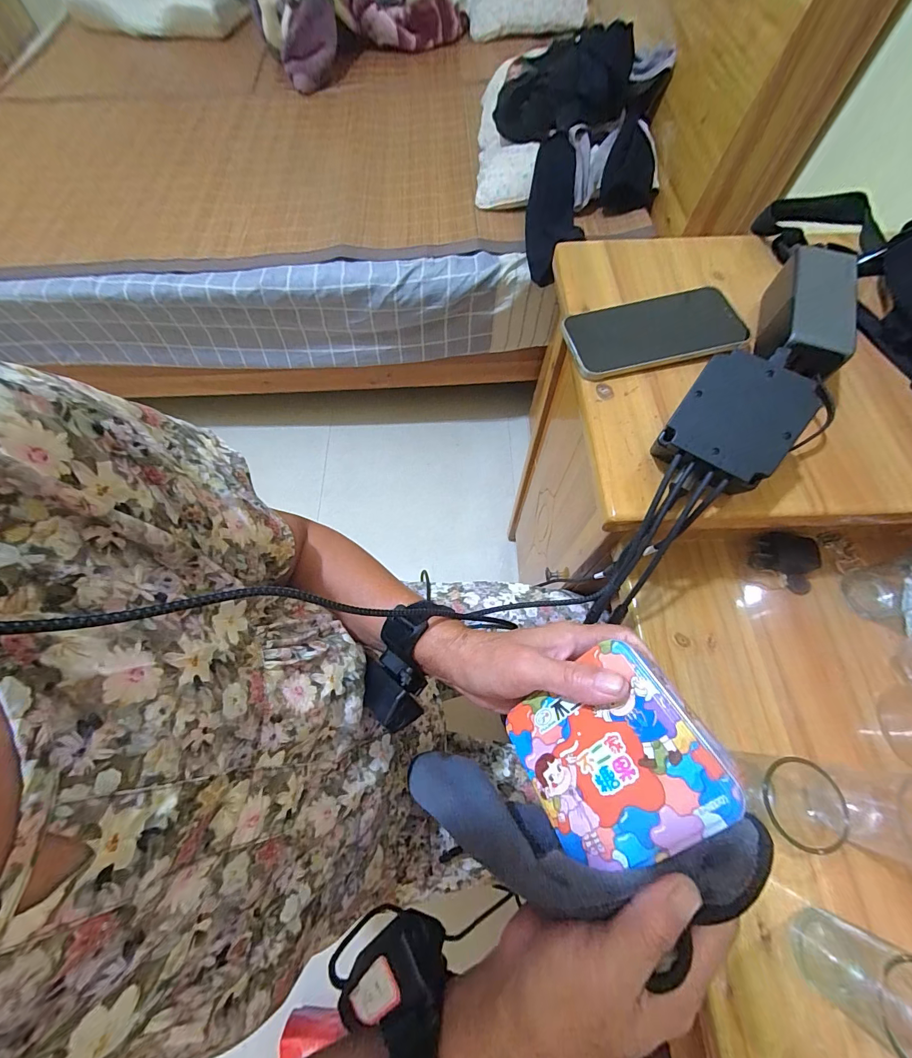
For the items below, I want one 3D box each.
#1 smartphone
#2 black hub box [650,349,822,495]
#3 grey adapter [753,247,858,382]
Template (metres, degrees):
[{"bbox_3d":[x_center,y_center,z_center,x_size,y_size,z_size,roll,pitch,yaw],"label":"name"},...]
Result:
[{"bbox_3d":[0.191,-0.191,0.377,0.162,0.008,0.079,-12,66,-4],"label":"smartphone"},{"bbox_3d":[0.203,-0.077,0.294,0.073,0.046,0.088,34,97,15],"label":"black hub box"},{"bbox_3d":[0.302,-0.179,0.346,0.055,0.059,0.138,21,68,10],"label":"grey adapter"}]

